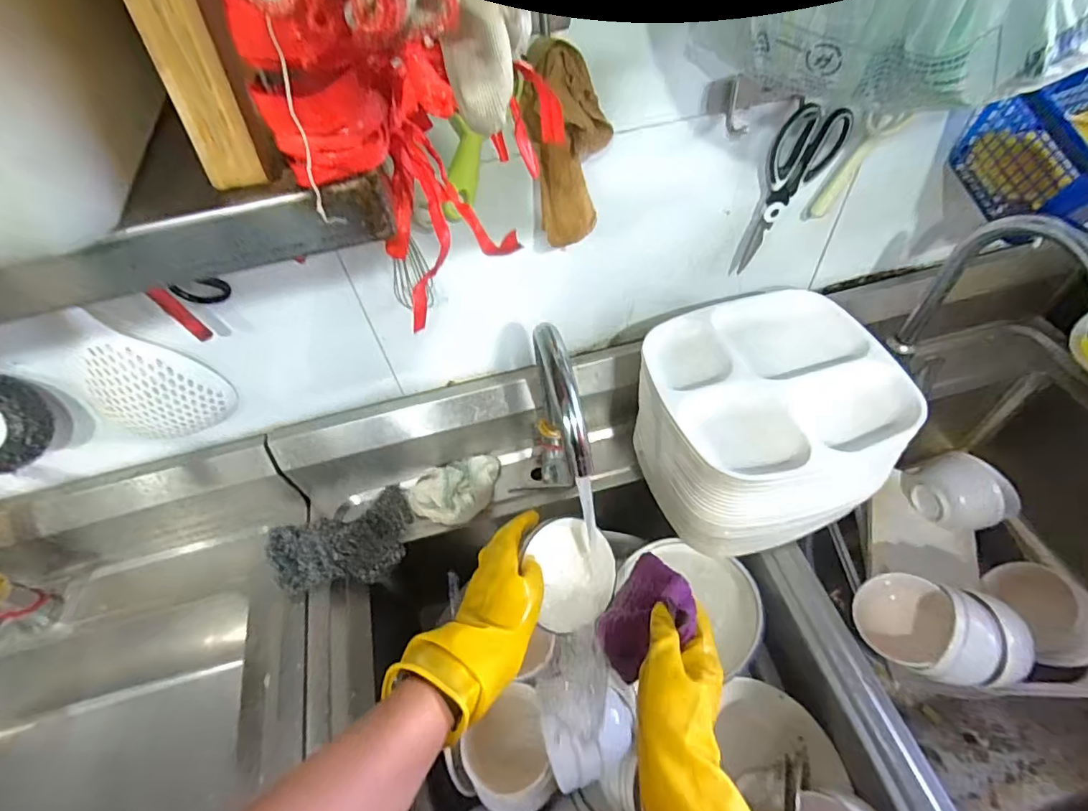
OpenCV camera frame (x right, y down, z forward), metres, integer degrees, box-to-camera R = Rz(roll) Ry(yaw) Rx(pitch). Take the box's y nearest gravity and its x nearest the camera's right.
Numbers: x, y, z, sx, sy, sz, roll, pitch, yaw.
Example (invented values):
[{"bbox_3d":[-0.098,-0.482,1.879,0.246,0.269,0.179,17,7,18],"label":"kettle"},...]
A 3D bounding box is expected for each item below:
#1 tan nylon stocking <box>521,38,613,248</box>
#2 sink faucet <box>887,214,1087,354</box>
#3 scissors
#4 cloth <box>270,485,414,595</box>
[{"bbox_3d":[0.022,-0.226,0.468,0.074,0.160,0.059,-3,52,4],"label":"tan nylon stocking"},{"bbox_3d":[0.525,-0.097,0.594,0.032,0.231,0.185,-17,52,-7],"label":"sink faucet"},{"bbox_3d":[0.282,-0.244,0.597,0.090,0.196,0.025,-22,53,-11],"label":"scissors"},{"bbox_3d":[-0.266,0.186,0.687,0.186,0.048,0.121,-22,53,-11],"label":"cloth"}]

